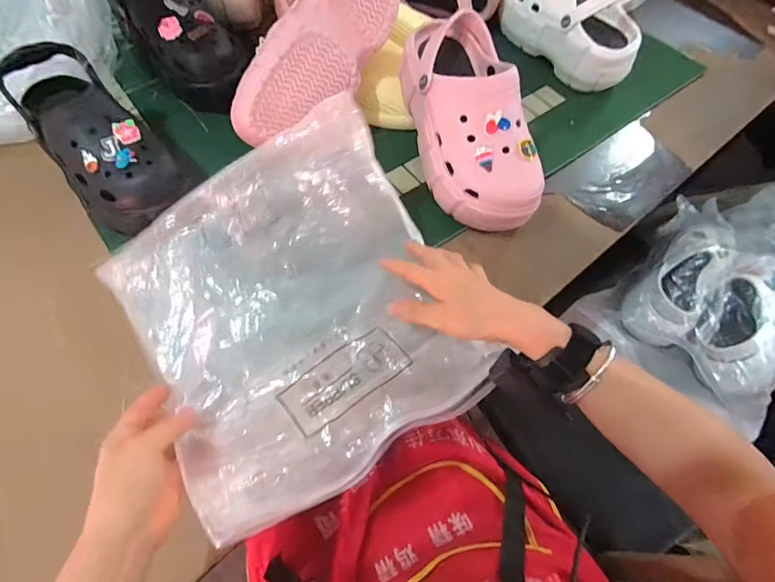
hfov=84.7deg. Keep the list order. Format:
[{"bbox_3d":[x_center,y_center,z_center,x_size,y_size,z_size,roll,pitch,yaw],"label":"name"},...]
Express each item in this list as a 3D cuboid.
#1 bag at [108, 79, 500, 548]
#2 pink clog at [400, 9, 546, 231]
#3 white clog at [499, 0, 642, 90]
[{"bbox_3d":[-0.085,0.004,0.391,0.287,0.107,0.316,-30,69,-15],"label":"bag"},{"bbox_3d":[0.093,-0.194,0.484,0.109,0.093,0.254,-14,79,-8],"label":"pink clog"},{"bbox_3d":[0.272,-0.412,0.623,0.104,0.110,0.232,-29,69,-14],"label":"white clog"}]

